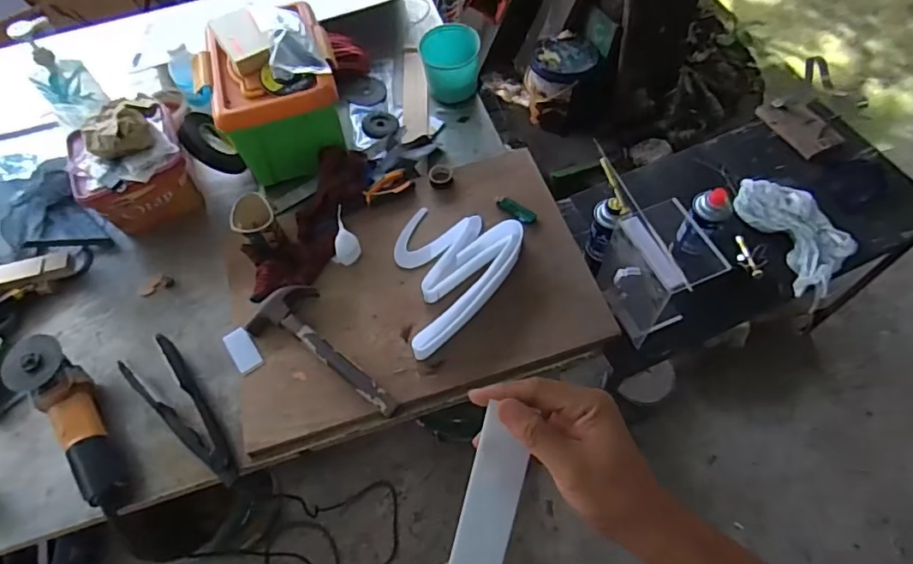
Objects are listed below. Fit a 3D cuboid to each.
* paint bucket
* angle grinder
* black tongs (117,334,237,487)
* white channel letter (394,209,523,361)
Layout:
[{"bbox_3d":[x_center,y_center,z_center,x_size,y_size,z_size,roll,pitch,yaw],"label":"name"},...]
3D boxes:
[{"bbox_3d":[0.357,-0.680,1.828,0.195,0.209,0.230,35,69,20],"label":"paint bucket"},{"bbox_3d":[-0.577,0.205,0.805,0.080,0.072,0.289,-34,80,-16],"label":"angle grinder"},{"bbox_3d":[-0.409,0.199,0.824,0.268,0.052,0.082,43,58,18],"label":"black tongs"},{"bbox_3d":[-0.023,-0.005,0.892,0.214,0.042,0.274,15,63,12],"label":"white channel letter"}]

